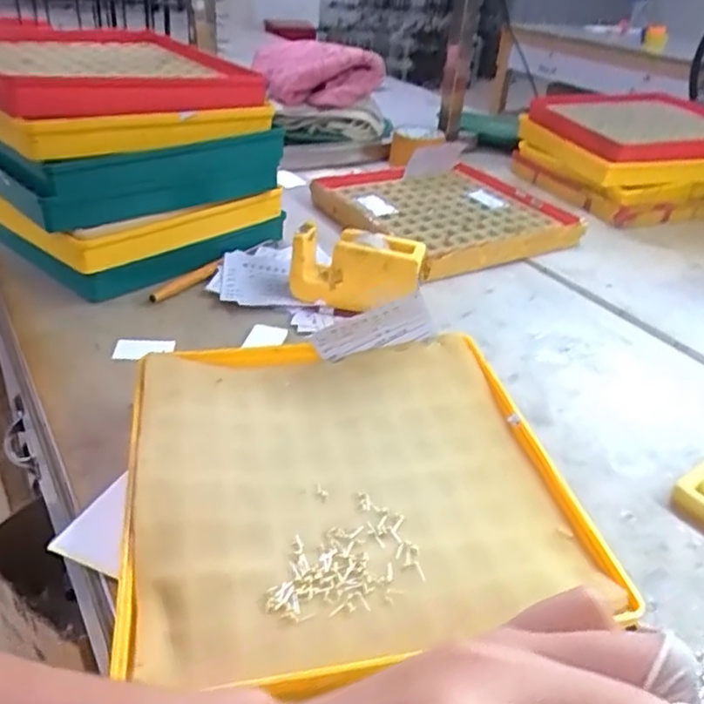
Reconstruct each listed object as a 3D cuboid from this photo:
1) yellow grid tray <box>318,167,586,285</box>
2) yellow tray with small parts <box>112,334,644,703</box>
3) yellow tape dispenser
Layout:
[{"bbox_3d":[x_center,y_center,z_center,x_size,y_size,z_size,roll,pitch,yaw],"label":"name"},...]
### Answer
[{"bbox_3d":[0.126,-0.203,0.915,0.308,0.031,0.306,-13,37,-27],"label":"yellow grid tray"},{"bbox_3d":[0.000,0.079,0.429,0.277,0.023,0.263,-3,37,-12],"label":"yellow tray with small parts"},{"bbox_3d":[0.004,-0.084,0.665,0.130,0.069,0.048,13,33,10],"label":"yellow tape dispenser"}]

